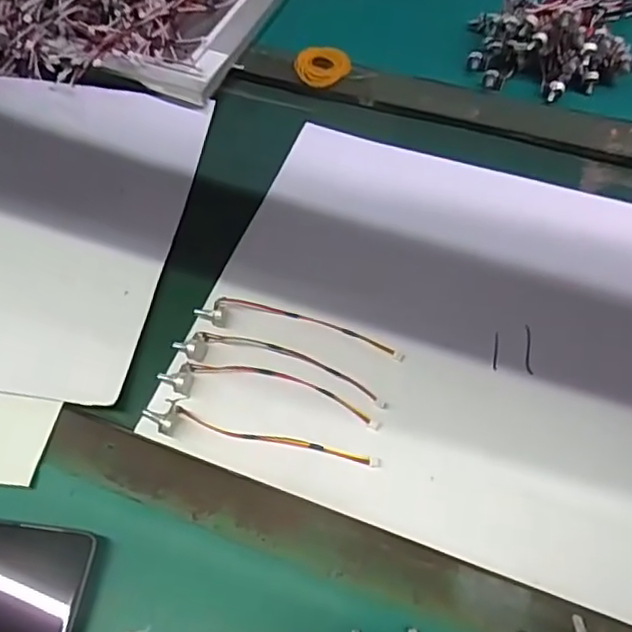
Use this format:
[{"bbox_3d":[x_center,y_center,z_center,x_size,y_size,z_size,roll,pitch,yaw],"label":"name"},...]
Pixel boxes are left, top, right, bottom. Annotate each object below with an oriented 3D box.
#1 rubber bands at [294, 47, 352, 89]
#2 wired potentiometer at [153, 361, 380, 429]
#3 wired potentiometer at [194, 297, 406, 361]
[{"bbox_3d":[0.008,-0.274,0.657,0.059,0.011,0.056,3,58,5],"label":"rubber bands"},{"bbox_3d":[-0.036,0.056,0.461,0.174,0.010,0.033,9,59,8],"label":"wired potentiometer"},{"bbox_3d":[-0.014,0.007,0.491,0.174,0.016,0.026,10,59,9],"label":"wired potentiometer"}]

